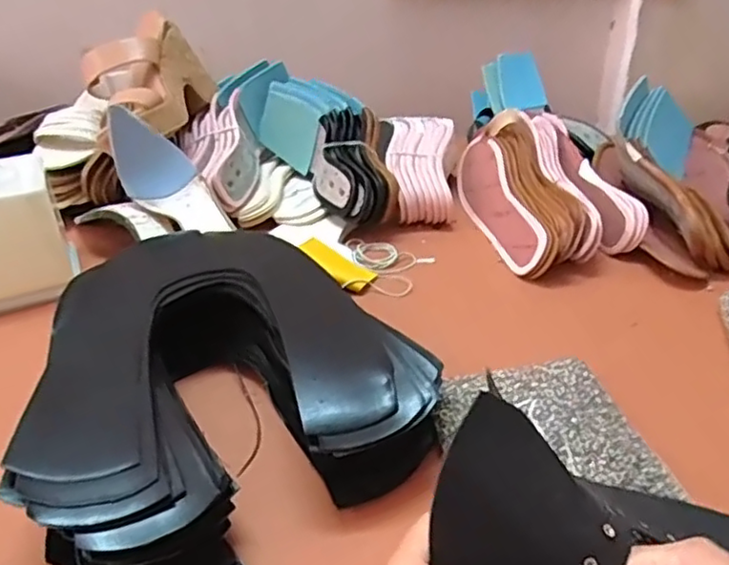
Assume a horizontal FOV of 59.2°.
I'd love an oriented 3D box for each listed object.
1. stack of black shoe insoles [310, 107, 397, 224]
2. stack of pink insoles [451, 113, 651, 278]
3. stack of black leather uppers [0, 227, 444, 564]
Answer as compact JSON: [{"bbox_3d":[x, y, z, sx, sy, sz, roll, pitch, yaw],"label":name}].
[{"bbox_3d":[-0.015,-0.128,0.722,0.080,0.067,0.172,-6,45,-6],"label":"stack of black shoe insoles"},{"bbox_3d":[0.188,-0.106,0.692,0.132,0.089,0.222,-8,33,-10],"label":"stack of pink insoles"},{"bbox_3d":[-0.104,0.061,0.445,0.239,0.078,0.263,-16,35,-22],"label":"stack of black leather uppers"}]

